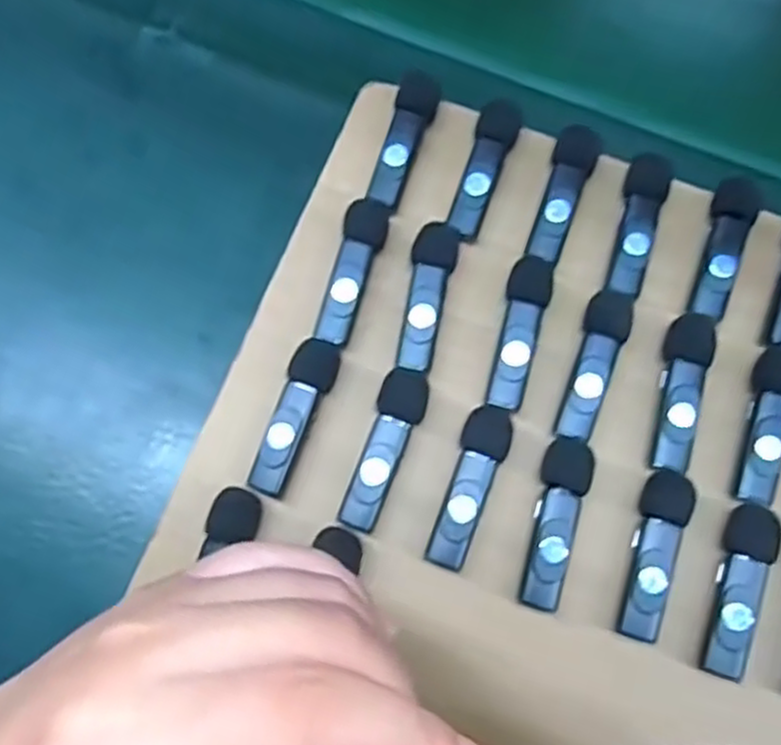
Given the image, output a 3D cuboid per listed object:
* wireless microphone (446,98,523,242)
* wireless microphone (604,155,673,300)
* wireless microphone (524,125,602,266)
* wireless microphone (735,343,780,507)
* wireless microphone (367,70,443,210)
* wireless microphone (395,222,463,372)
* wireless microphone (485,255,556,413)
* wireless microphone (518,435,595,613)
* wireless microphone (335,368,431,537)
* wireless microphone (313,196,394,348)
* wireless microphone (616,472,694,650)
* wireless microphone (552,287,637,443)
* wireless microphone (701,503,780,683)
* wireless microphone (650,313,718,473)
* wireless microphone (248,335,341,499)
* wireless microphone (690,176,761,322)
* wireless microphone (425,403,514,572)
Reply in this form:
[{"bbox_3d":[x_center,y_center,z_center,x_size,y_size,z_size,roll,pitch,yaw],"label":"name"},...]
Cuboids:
[{"bbox_3d":[0.041,-0.089,0.326,0.017,0.016,0.061,20,72,4],"label":"wireless microphone"},{"bbox_3d":[0.106,-0.064,0.321,0.018,0.013,0.064,18,72,4],"label":"wireless microphone"},{"bbox_3d":[0.075,-0.077,0.324,0.018,0.014,0.064,20,72,4],"label":"wireless microphone"},{"bbox_3d":[0.152,0.019,0.297,0.017,0.012,0.067,20,72,4],"label":"wireless microphone"},{"bbox_3d":[0.005,-0.102,0.328,0.018,0.013,0.063,21,72,5],"label":"wireless microphone"},{"bbox_3d":[0.015,-0.032,0.312,0.019,0.016,0.064,15,72,3],"label":"wireless microphone"},{"bbox_3d":[0.054,-0.016,0.308,0.017,0.018,0.066,13,72,2],"label":"wireless microphone"},{"bbox_3d":[0.064,0.058,0.288,0.019,0.019,0.066,18,72,4],"label":"wireless microphone"},{"bbox_3d":[-0.001,0.030,0.295,0.019,0.016,0.065,18,72,4],"label":"wireless microphone"},{"bbox_3d":[-0.017,-0.043,0.314,0.018,0.013,0.066,18,72,4],"label":"wireless microphone"},{"bbox_3d":[0.101,0.069,0.285,0.018,0.015,0.065,20,72,4],"label":"wireless microphone"},{"bbox_3d":[0.084,-0.003,0.306,0.018,0.016,0.065,20,72,4],"label":"wireless microphone"},{"bbox_3d":[0.134,0.082,0.279,0.017,0.009,0.065,18,72,4],"label":"wireless microphone"},{"bbox_3d":[0.118,0.007,0.302,0.018,0.015,0.066,17,72,3],"label":"wireless microphone"},{"bbox_3d":[-0.038,0.018,0.298,0.018,0.014,0.064,18,72,4],"label":"wireless microphone"},{"bbox_3d":[0.144,-0.054,0.319,0.017,0.014,0.065,18,72,4],"label":"wireless microphone"},{"bbox_3d":[0.032,0.045,0.292,0.018,0.017,0.065,18,72,4],"label":"wireless microphone"}]

